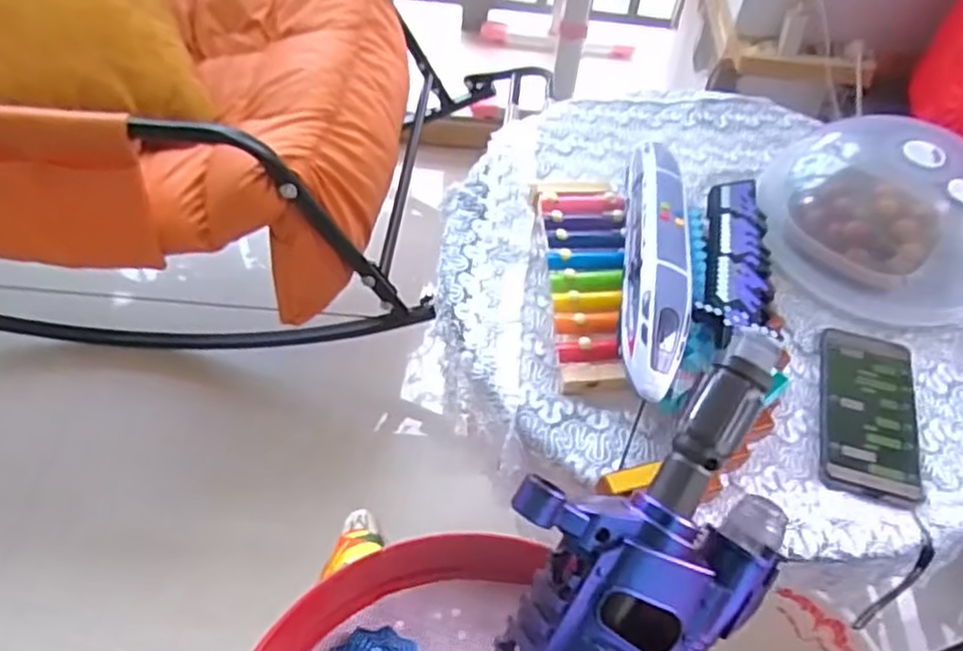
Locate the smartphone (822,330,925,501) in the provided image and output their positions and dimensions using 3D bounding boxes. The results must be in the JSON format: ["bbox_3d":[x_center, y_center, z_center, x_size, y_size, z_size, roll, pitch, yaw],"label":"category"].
[{"bbox_3d":[0.310,0.066,0.565,0.071,0.011,0.151,14,53,6],"label":"smartphone"}]

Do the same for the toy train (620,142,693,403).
[{"bbox_3d":[0.145,-0.060,0.597,0.050,0.058,0.293,10,53,3],"label":"toy train"}]

